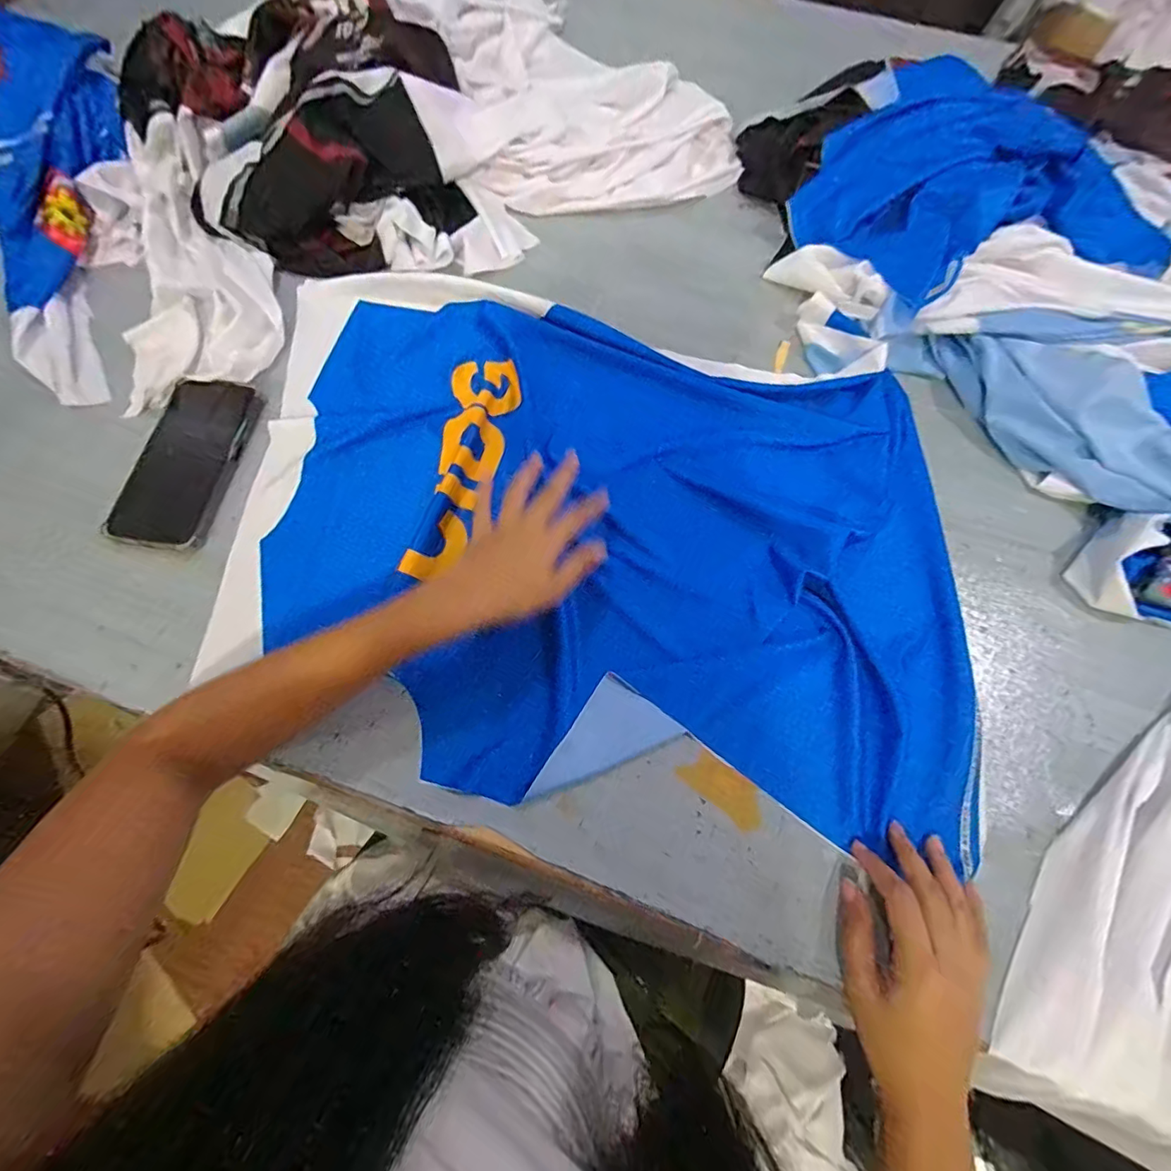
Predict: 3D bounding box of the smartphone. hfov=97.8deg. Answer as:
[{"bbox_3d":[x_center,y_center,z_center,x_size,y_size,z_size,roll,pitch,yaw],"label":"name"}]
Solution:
[{"bbox_3d":[-0.363,-0.115,0.461,0.075,0.010,0.167,9,69,1],"label":"smartphone"}]

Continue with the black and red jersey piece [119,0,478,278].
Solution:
[{"bbox_3d":[-0.312,-0.503,0.561,0.338,0.090,0.323,-9,70,-6],"label":"black and red jersey piece"}]

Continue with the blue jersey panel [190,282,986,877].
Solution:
[{"bbox_3d":[0.005,-0.063,0.451,0.611,0.026,0.458,7,69,0],"label":"blue jersey panel"}]

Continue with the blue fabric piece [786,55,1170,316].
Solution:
[{"bbox_3d":[0.425,-0.417,0.551,0.340,0.054,0.323,1,69,-2],"label":"blue fabric piece"}]

